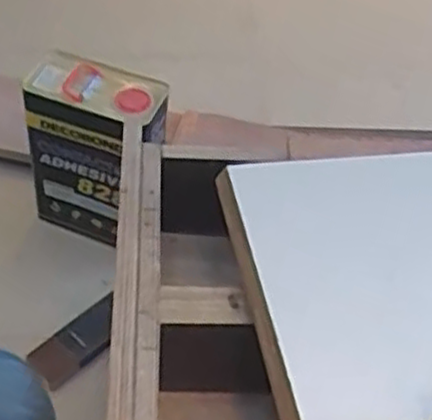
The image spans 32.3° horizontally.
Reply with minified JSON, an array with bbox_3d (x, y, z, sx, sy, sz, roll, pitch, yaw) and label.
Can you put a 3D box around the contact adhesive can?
[{"bbox_3d":[-0.156,-0.072,0.978,0.158,0.235,0.088,20,49,11],"label":"contact adhesive can"}]

